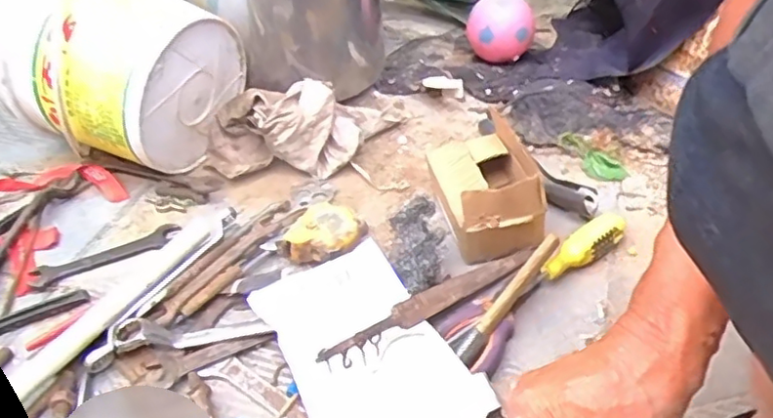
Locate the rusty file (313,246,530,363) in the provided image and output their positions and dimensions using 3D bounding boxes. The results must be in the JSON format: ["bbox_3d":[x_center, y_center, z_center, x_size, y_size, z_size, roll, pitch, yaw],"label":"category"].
[{"bbox_3d":[0.042,0.078,0.537,0.235,0.008,0.022,-21,73,-33],"label":"rusty file"}]

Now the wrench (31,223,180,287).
[{"bbox_3d":[-0.265,0.043,0.601,0.133,0.004,0.028,-22,45,-24],"label":"wrench"}]

